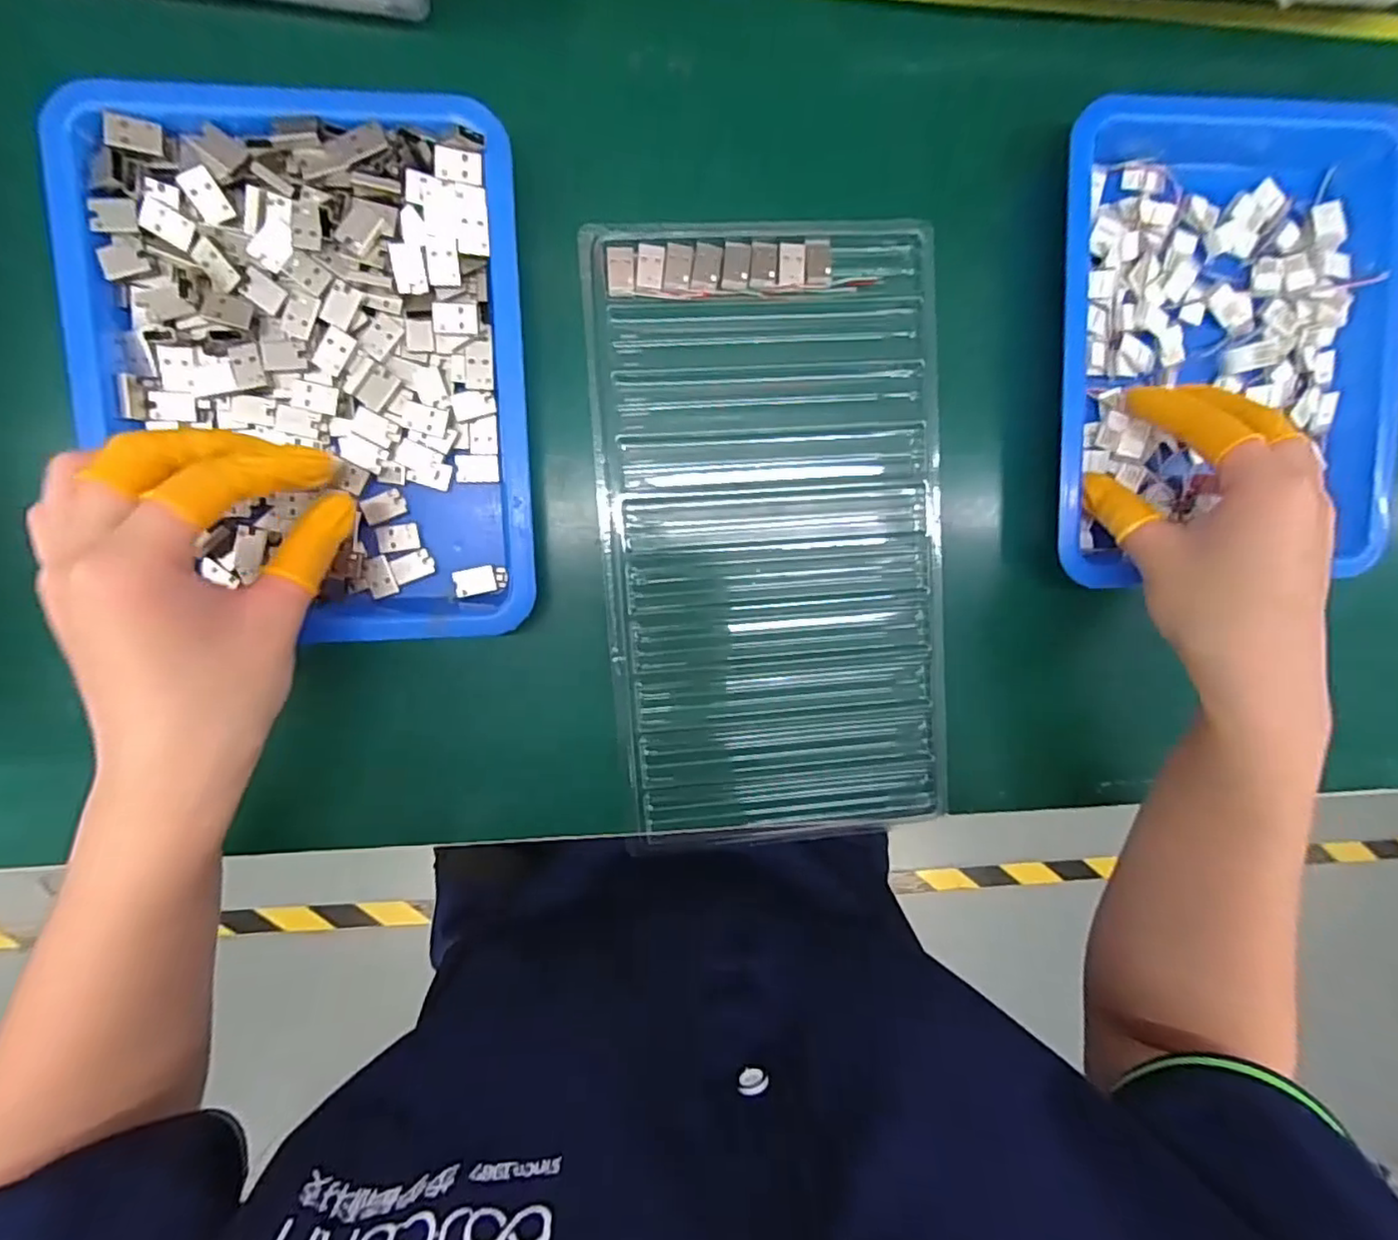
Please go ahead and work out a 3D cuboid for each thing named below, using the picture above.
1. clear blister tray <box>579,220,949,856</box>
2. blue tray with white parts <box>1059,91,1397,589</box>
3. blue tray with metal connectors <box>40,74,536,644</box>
[{"bbox_3d":[0.037,-0.035,0.310,0.161,0.026,0.292,-4,98,-4],"label":"clear blister tray"},{"bbox_3d":[0.252,-0.137,0.303,0.168,0.031,0.224,-3,98,-4],"label":"blue tray with white parts"},{"bbox_3d":[-0.159,-0.101,0.263,0.170,0.027,0.213,-1,98,-4],"label":"blue tray with metal connectors"}]

